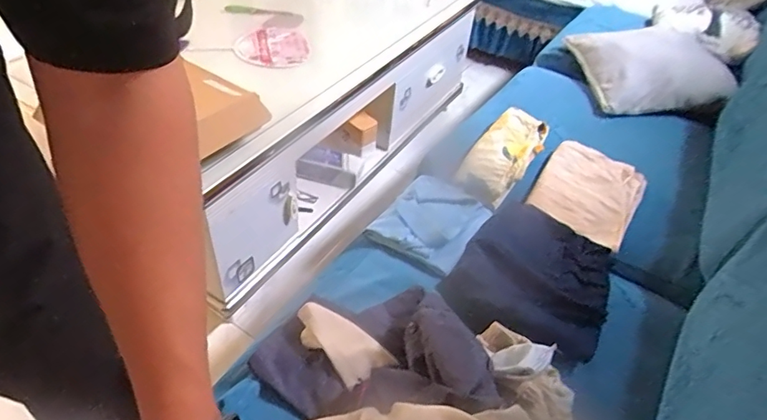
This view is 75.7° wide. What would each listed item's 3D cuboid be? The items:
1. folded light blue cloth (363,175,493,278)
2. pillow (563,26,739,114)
[{"bbox_3d":[0.093,0.018,0.973,0.185,0.040,0.243,26,46,19],"label":"folded light blue cloth"},{"bbox_3d":[0.766,-0.411,1.450,0.384,0.135,0.403,-2,44,-9],"label":"pillow"}]

